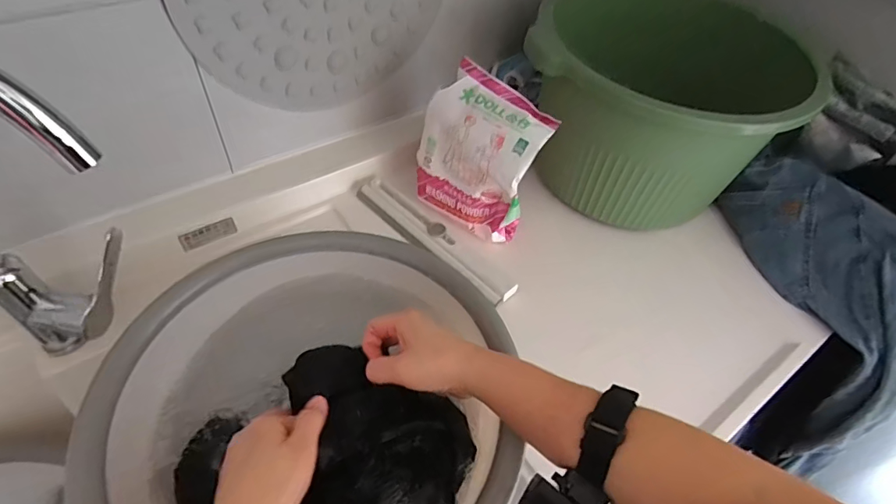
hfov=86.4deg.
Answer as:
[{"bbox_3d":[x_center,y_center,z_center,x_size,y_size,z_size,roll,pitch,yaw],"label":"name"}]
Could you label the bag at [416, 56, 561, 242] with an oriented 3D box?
[{"bbox_3d":[0.042,-0.130,0.654,0.162,0.175,0.103,31,54,18],"label":"bag"}]

